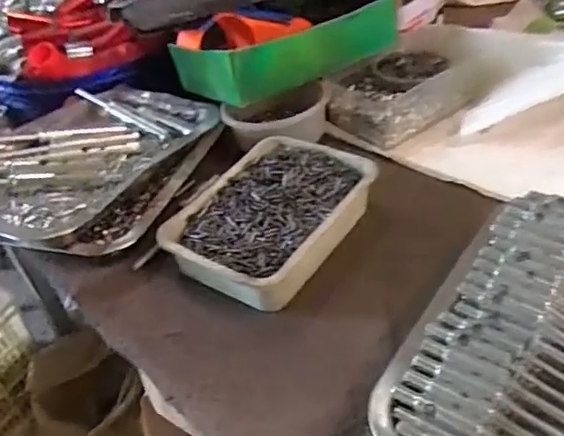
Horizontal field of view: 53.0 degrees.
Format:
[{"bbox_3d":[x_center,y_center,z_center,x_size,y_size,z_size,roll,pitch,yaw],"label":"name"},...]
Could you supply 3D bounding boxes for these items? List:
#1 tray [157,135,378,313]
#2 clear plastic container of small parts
[{"bbox_3d":[-0.008,-0.002,0.497,0.130,0.038,0.177,20,47,28],"label":"tray"},{"bbox_3d":[0.127,-0.139,0.622,0.144,0.052,0.107,-28,44,-22],"label":"clear plastic container of small parts"}]

